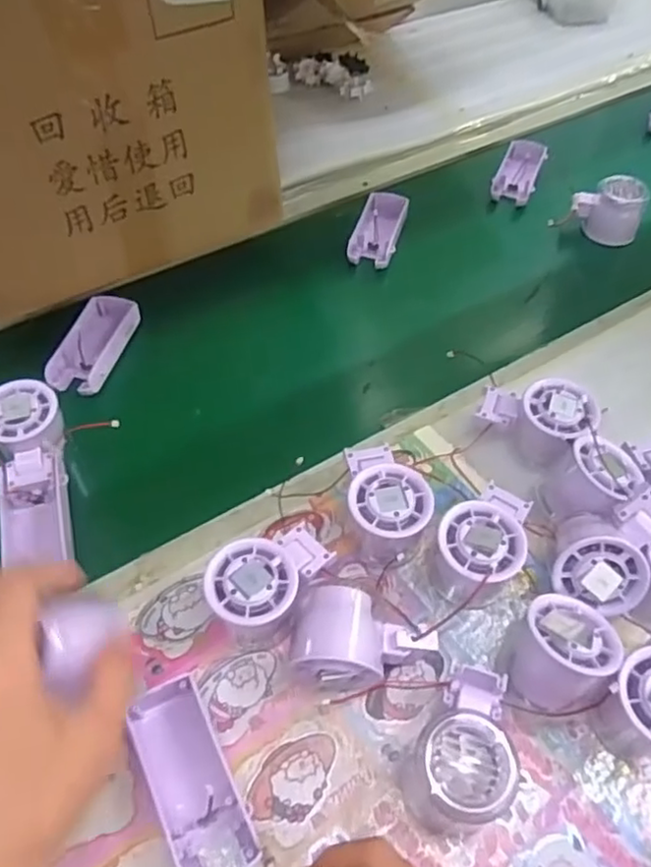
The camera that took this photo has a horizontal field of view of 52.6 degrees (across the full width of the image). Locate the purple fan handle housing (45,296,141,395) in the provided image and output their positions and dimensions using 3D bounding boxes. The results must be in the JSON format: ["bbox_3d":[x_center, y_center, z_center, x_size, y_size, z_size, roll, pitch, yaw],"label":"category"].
[{"bbox_3d":[-0.215,-0.084,0.619,0.052,0.027,0.113,10,54,5],"label":"purple fan handle housing"}]

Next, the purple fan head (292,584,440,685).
[{"bbox_3d":[0.023,0.130,0.421,0.084,0.057,0.061,7,53,3],"label":"purple fan head"}]

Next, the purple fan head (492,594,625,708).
[{"bbox_3d":[0.145,0.144,0.419,0.058,0.065,0.058,-13,47,-34],"label":"purple fan head"}]

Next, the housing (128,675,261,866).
[{"bbox_3d":[-0.078,0.203,0.388,0.044,0.025,0.107,-22,57,-17],"label":"housing"}]

